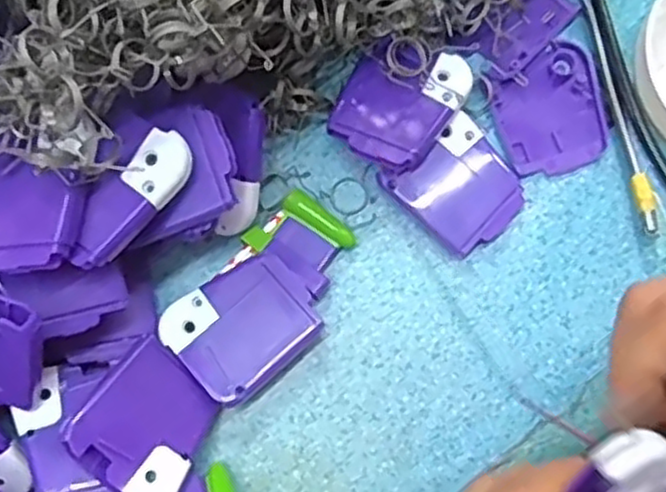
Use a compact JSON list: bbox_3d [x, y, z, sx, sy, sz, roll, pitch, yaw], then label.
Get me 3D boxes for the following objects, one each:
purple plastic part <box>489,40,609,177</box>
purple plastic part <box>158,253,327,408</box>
[{"bbox_3d":[0.103,-0.065,0.349,0.048,0.005,0.060,-14,80,-3],"label":"purple plastic part"},{"bbox_3d":[-0.039,0.035,0.326,0.060,0.019,0.052,-41,82,-7],"label":"purple plastic part"}]

